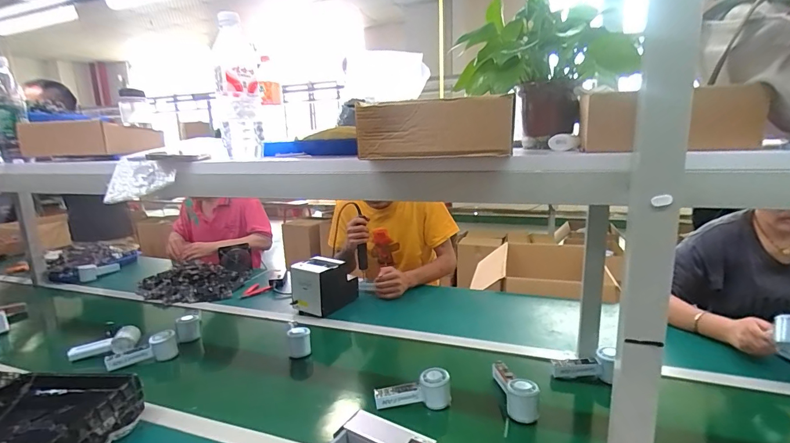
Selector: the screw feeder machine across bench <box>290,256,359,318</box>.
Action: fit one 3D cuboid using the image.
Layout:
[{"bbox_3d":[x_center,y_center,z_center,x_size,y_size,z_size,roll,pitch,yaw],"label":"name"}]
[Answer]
[{"bbox_3d":[-0.227,0.206,1.258,0.145,0.154,0.170,3,12,32],"label":"screw feeder machine across bench"}]

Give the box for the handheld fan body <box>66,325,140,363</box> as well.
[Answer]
[{"bbox_3d":[-0.754,0.314,1.008,0.155,0.045,0.046,-9,12,-30],"label":"handheld fan body"}]

